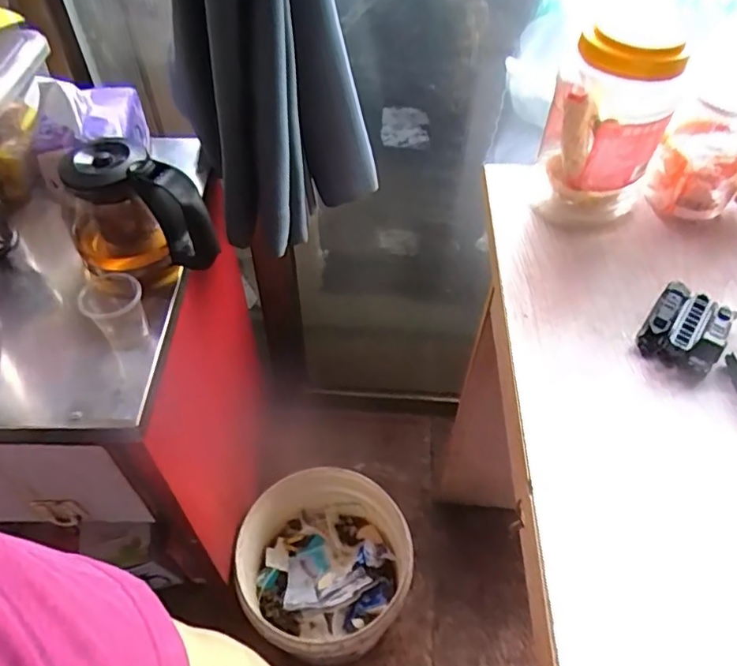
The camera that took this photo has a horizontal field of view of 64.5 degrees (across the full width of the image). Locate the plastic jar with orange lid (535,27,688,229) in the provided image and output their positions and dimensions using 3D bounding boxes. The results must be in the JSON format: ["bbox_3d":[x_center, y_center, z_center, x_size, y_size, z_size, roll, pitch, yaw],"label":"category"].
[{"bbox_3d":[0.205,-0.174,0.510,0.093,0.156,0.075,24,54,17],"label":"plastic jar with orange lid"}]

